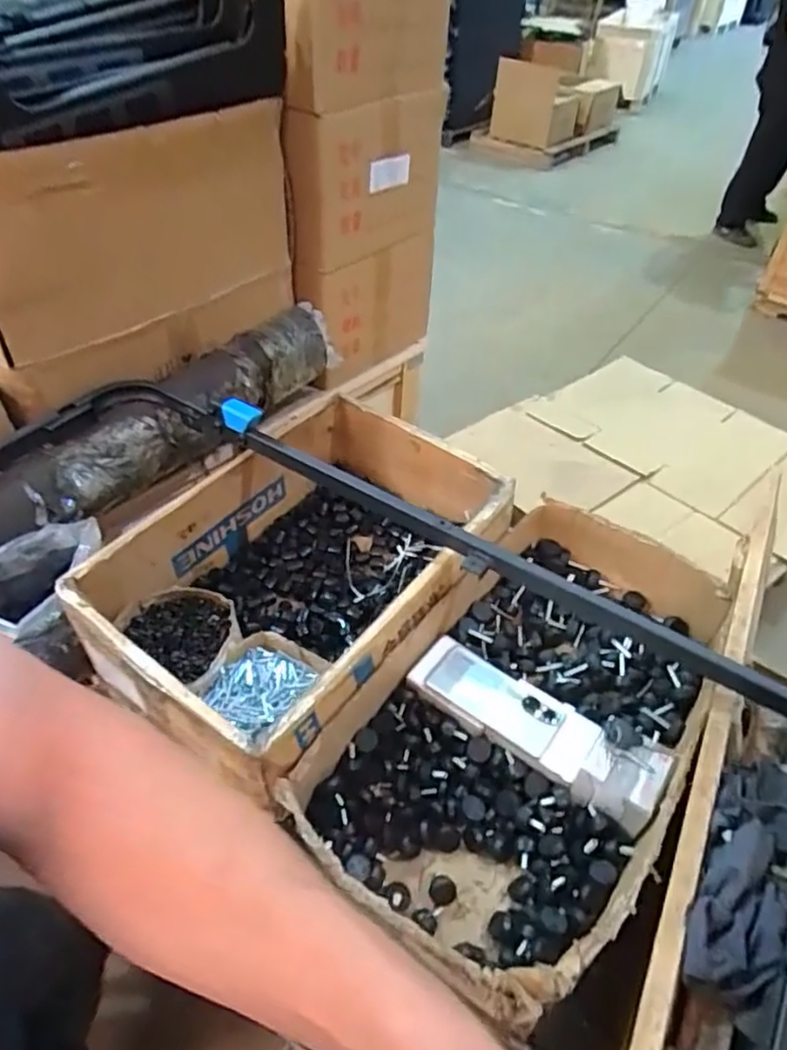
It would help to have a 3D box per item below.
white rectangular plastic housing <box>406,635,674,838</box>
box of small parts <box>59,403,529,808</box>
[{"bbox_3d":[0.163,0.227,0.769,0.301,0.053,0.097,27,50,23],"label":"white rectangular plastic housing"},{"bbox_3d":[-0.113,0.060,0.908,0.358,0.171,0.505,27,50,23],"label":"box of small parts"}]

